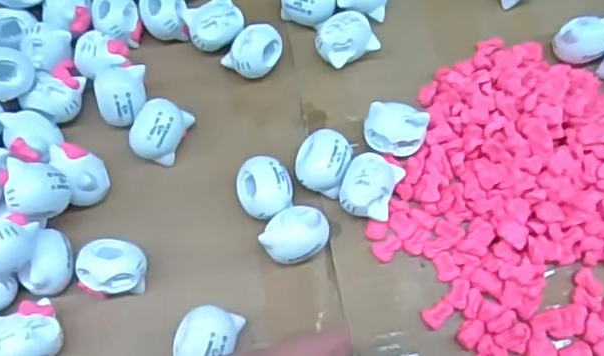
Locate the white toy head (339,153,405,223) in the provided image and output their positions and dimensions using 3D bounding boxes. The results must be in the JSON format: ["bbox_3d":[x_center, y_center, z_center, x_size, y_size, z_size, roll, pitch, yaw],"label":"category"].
[{"bbox_3d":[0.027,0.004,0.255,0.022,0.014,0.025,20,68,7],"label":"white toy head"}]

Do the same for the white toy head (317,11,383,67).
[{"bbox_3d":[0.019,-0.062,0.287,0.027,0.018,0.021,-28,71,-13],"label":"white toy head"}]

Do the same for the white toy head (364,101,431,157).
[{"bbox_3d":[0.040,-0.020,0.267,0.025,0.017,0.019,4,67,0],"label":"white toy head"}]

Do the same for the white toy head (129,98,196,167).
[{"bbox_3d":[-0.061,-0.020,0.271,0.019,0.021,0.026,21,68,7],"label":"white toy head"}]

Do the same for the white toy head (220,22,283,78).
[{"bbox_3d":[-0.021,-0.057,0.286,0.020,0.017,0.024,32,70,11],"label":"white toy head"}]

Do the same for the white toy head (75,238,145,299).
[{"bbox_3d":[-0.073,0.036,0.246,0.024,0.017,0.021,-4,67,-3],"label":"white toy head"}]

